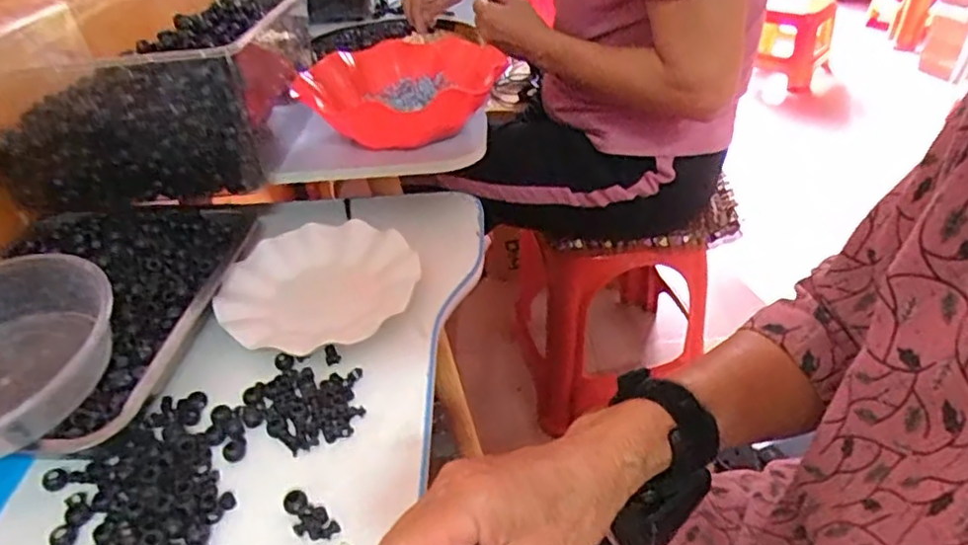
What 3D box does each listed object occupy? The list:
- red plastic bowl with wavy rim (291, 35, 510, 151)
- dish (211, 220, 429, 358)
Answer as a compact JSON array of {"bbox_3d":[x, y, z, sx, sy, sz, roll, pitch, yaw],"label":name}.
[{"bbox_3d":[-0.092,-0.199,0.703,0.201,0.064,0.216,-3,38,2],"label":"red plastic bowl with wavy rim"},{"bbox_3d":[-0.152,0.008,0.596,0.174,0.024,0.152,-17,40,-15],"label":"dish"}]

